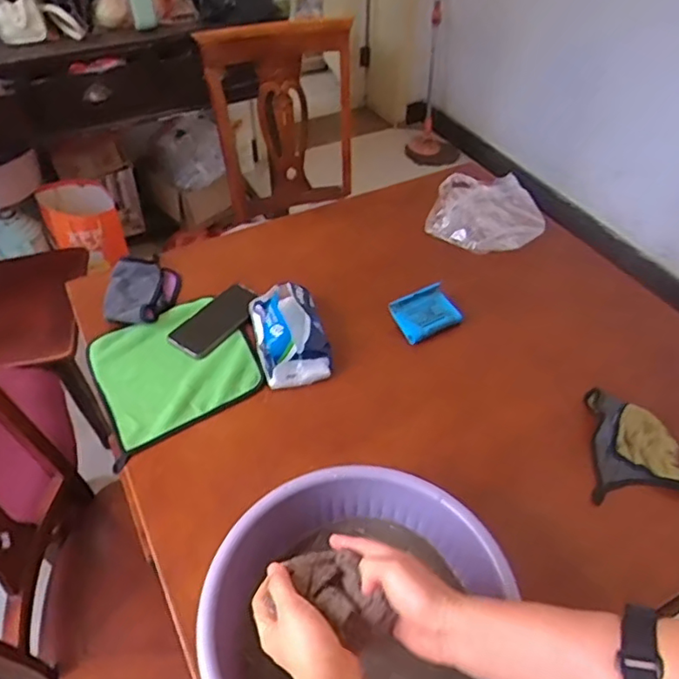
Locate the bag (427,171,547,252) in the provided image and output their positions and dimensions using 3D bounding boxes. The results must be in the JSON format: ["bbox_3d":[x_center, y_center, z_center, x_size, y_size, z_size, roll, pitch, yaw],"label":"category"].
[{"bbox_3d":[0.286,-0.261,1.146,0.206,0.035,0.265,12,47,11],"label":"bag"}]

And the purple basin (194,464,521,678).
[{"bbox_3d":[0.018,0.273,0.592,0.285,0.105,0.270,0,46,0],"label":"purple basin"}]

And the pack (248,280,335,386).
[{"bbox_3d":[-0.074,-0.015,0.896,0.100,0.059,0.167,-12,47,-11],"label":"pack"}]

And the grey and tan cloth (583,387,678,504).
[{"bbox_3d":[0.389,0.141,0.787,0.112,0.023,0.154,6,46,6],"label":"grey and tan cloth"}]

